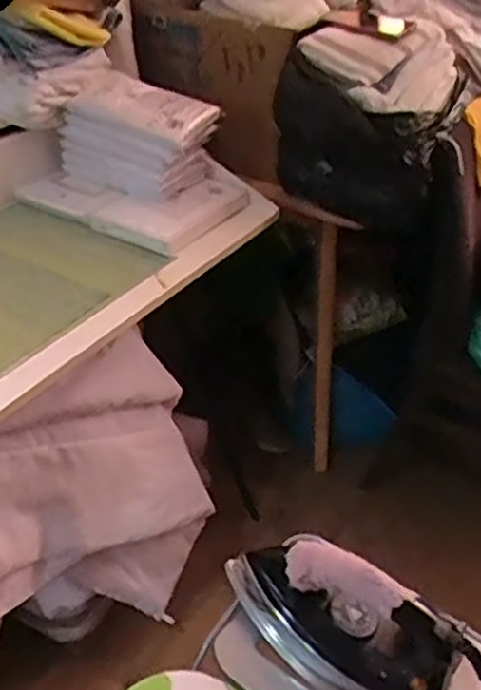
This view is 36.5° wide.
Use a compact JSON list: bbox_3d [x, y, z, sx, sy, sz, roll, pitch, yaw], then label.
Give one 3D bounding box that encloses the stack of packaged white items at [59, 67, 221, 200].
[{"bbox_3d":[-0.181,-0.356,1.251,0.247,0.148,0.138,18,38,19],"label":"stack of packaged white items"}]

